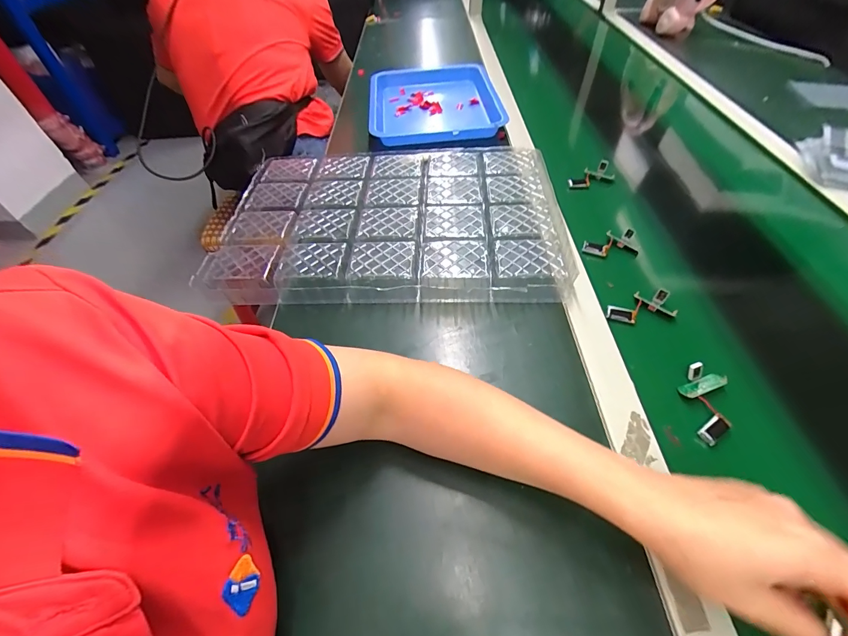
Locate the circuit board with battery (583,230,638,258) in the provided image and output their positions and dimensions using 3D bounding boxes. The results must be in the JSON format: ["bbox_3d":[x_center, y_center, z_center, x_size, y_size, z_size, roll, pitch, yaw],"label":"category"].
[{"bbox_3d":[0.252,-0.100,0.500,0.073,0.018,0.032,-4,51,-2],"label":"circuit board with battery"}]

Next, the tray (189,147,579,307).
[{"bbox_3d":[-0.043,-0.140,0.514,0.435,0.050,0.281,-1,51,1],"label":"tray"}]

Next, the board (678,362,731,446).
[{"bbox_3d":[0.269,0.081,0.352,0.039,0.021,0.074,17,53,14],"label":"board"}]

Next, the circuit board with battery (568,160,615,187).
[{"bbox_3d":[0.267,-0.233,0.595,0.080,0.028,0.031,-15,50,-12],"label":"circuit board with battery"}]

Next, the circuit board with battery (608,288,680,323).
[{"bbox_3d":[0.249,-0.013,0.430,0.076,0.019,0.034,-6,51,-4],"label":"circuit board with battery"}]

